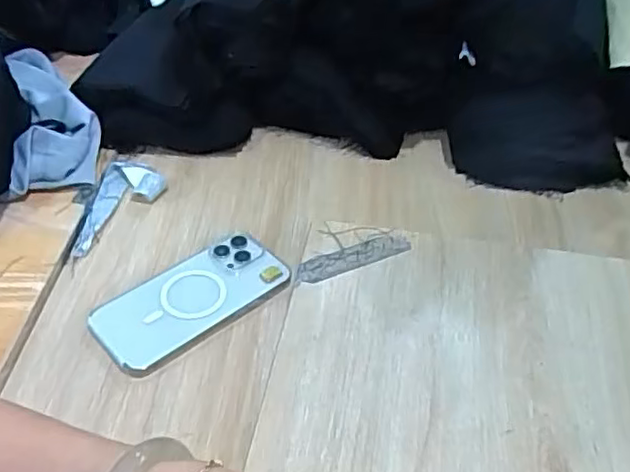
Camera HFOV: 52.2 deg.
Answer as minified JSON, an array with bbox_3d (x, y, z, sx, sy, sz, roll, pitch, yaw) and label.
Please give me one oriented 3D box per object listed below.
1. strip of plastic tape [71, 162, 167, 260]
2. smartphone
[{"bbox_3d":[-0.185,-0.030,0.624,0.064,0.018,0.128,2,43,-1],"label":"strip of plastic tape"},{"bbox_3d":[-0.101,0.053,0.540,0.160,0.014,0.076,-32,53,-31],"label":"smartphone"}]

